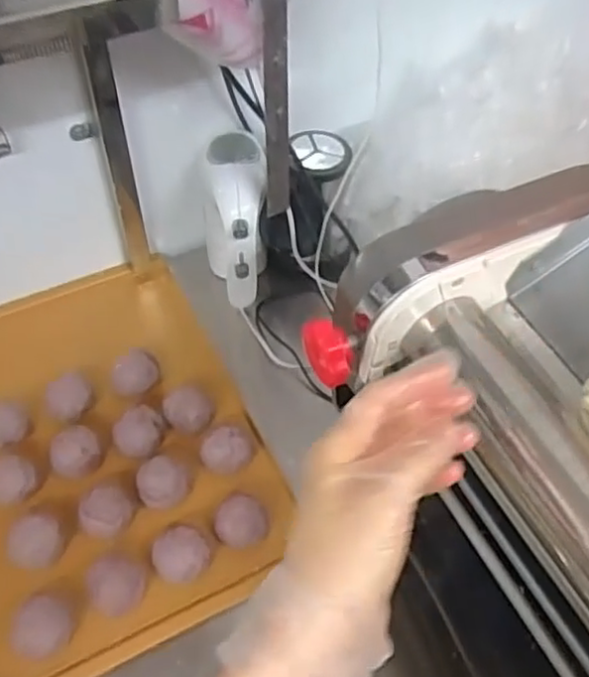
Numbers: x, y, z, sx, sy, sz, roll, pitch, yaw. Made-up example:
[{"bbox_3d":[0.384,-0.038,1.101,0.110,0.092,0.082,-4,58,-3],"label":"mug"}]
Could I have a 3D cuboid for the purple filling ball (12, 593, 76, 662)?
[{"bbox_3d":[-0.226,0.258,0.603,0.053,0.030,0.051,1,53,-1],"label":"purple filling ball"}]

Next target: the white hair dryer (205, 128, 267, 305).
[{"bbox_3d":[-0.072,-0.135,0.802,0.071,0.171,0.132,-2,53,-4],"label":"white hair dryer"}]

